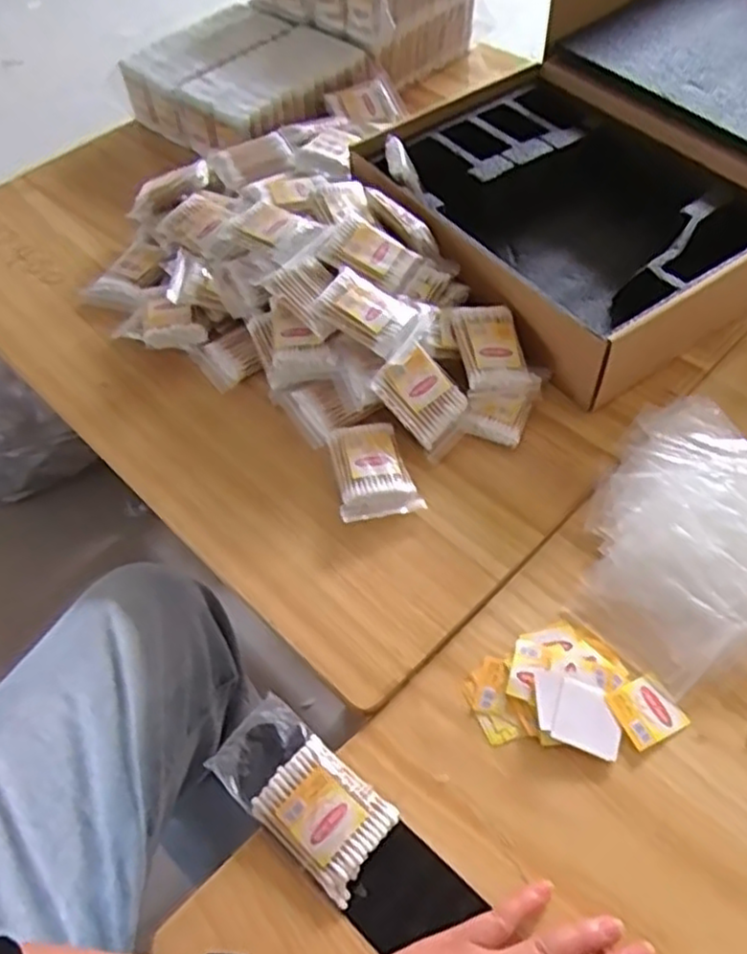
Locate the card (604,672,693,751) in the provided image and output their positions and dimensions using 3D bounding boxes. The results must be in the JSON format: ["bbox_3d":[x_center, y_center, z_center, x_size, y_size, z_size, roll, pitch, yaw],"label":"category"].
[{"bbox_3d":[0.179,0.153,0.468,0.041,0.004,0.039,-24,58,-12],"label":"card"}]

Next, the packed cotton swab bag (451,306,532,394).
[{"bbox_3d":[0.101,-0.108,0.604,0.056,0.010,0.078,-6,73,-14],"label":"packed cotton swab bag"}]

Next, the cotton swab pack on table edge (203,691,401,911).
[{"bbox_3d":[-0.045,0.197,0.448,0.114,0.018,0.060,35,65,23],"label":"cotton swab pack on table edge"}]

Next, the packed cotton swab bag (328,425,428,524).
[{"bbox_3d":[-0.002,-0.006,0.574,0.060,0.017,0.088,-13,57,-6],"label":"packed cotton swab bag"}]

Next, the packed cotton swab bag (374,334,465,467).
[{"bbox_3d":[0.042,-0.063,0.586,0.056,0.008,0.089,-39,91,-7],"label":"packed cotton swab bag"}]

